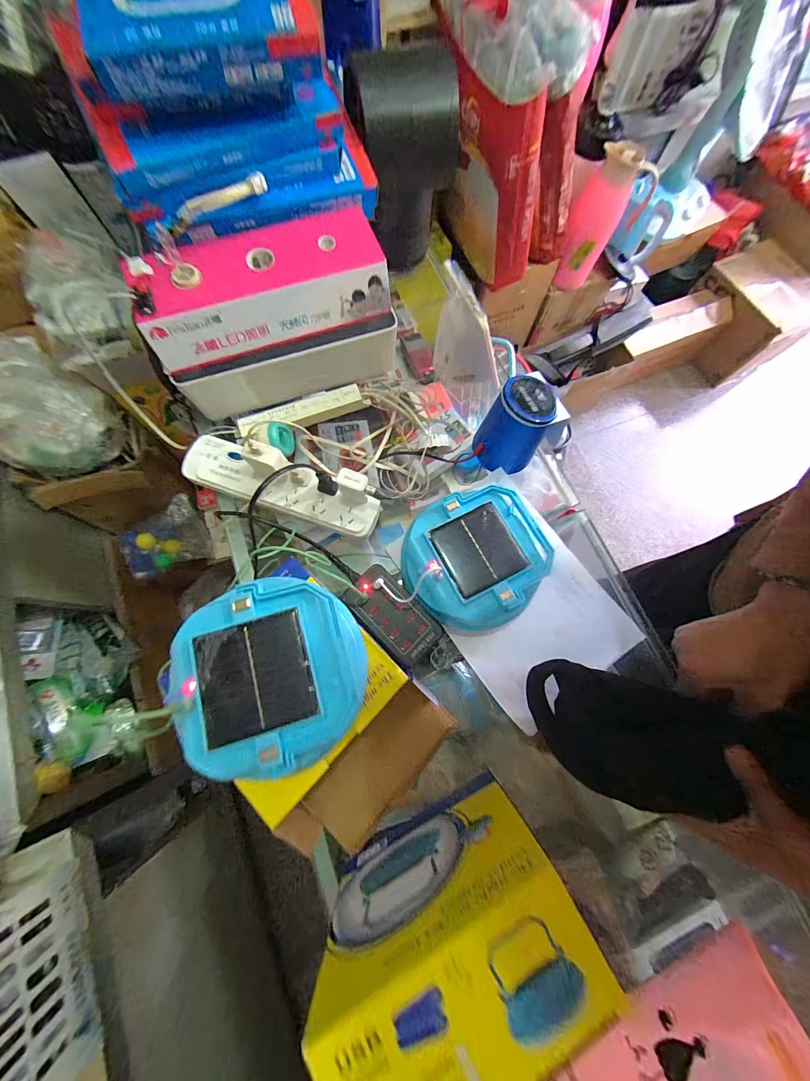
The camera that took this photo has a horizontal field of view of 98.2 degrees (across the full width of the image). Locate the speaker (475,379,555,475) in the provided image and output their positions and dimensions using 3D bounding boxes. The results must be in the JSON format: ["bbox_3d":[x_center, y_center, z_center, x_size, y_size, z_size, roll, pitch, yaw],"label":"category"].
[{"bbox_3d":[0.146,-0.151,0.473,0.079,0.101,0.076,1,74,-2],"label":"speaker"}]

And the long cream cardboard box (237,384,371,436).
[{"bbox_3d":[-0.153,-0.195,0.532,0.191,0.025,0.029,-19,75,-7],"label":"long cream cardboard box"}]

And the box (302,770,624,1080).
[{"bbox_3d":[0.039,0.318,0.293,0.189,0.174,0.093,-27,76,-9],"label":"box"}]

